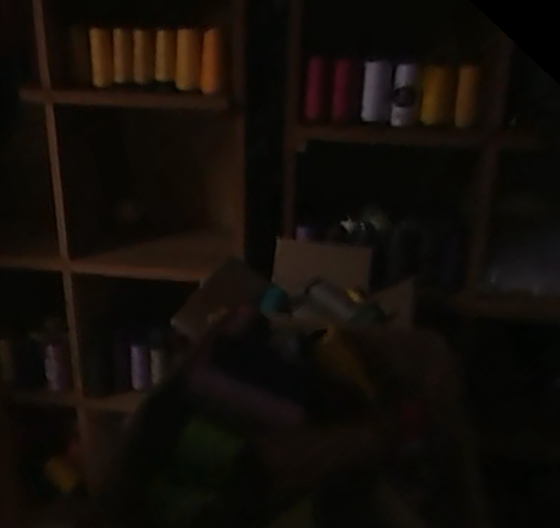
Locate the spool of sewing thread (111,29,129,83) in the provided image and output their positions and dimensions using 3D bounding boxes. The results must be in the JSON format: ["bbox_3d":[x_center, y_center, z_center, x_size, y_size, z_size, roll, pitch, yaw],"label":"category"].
[{"bbox_3d":[-0.286,-0.371,1.071,0.026,0.086,0.021,-4,21,-16],"label":"spool of sewing thread"}]

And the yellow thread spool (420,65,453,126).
[{"bbox_3d":[0.245,-0.265,0.940,0.046,0.085,0.044,6,21,12],"label":"yellow thread spool"}]

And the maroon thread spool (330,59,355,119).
[{"bbox_3d":[0.101,-0.284,0.975,0.033,0.092,0.039,5,20,7],"label":"maroon thread spool"}]

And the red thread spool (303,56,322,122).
[{"bbox_3d":[0.053,-0.287,0.986,0.026,0.098,0.020,3,20,3],"label":"red thread spool"}]

